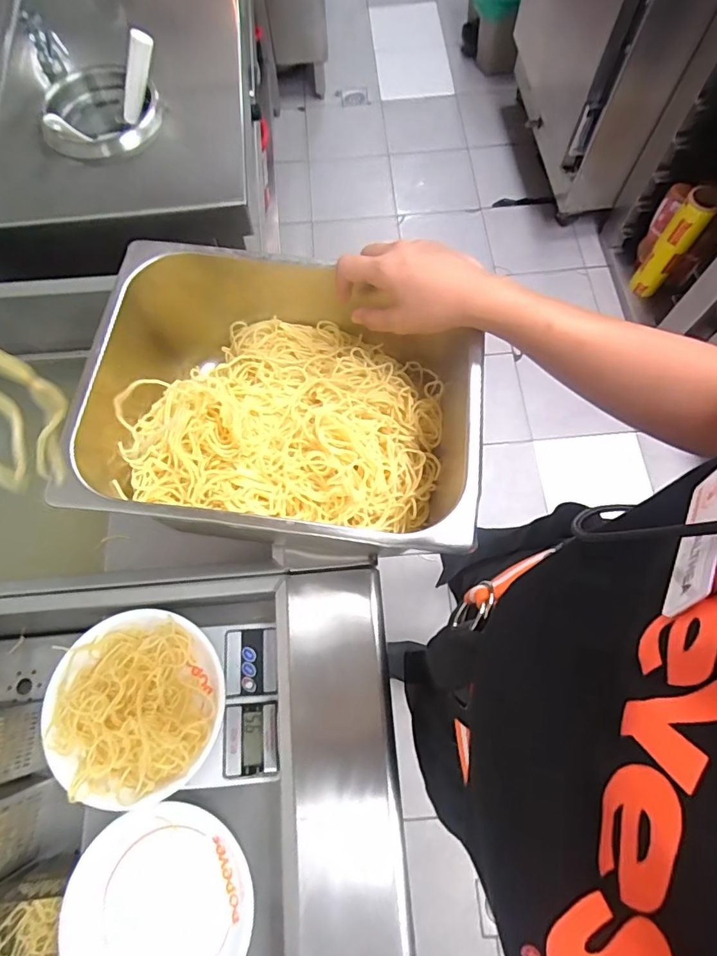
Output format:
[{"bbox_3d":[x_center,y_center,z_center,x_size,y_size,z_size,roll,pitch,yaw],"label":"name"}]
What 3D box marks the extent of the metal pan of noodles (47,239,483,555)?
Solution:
[{"bbox_3d":[-0.062,-0.062,0.449,0.317,0.121,0.246,6,70,3],"label":"metal pan of noodles"}]

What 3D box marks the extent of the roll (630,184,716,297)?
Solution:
[{"bbox_3d":[0.903,-0.664,1.423,0.085,0.327,0.087,36,74,13],"label":"roll"}]

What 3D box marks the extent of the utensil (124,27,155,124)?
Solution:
[{"bbox_3d":[-0.297,-0.536,0.656,0.024,0.108,0.026,-19,66,-45],"label":"utensil"}]

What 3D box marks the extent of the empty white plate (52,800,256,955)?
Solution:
[{"bbox_3d":[-0.190,0.411,0.467,0.175,0.017,0.168,0,70,1],"label":"empty white plate"}]

